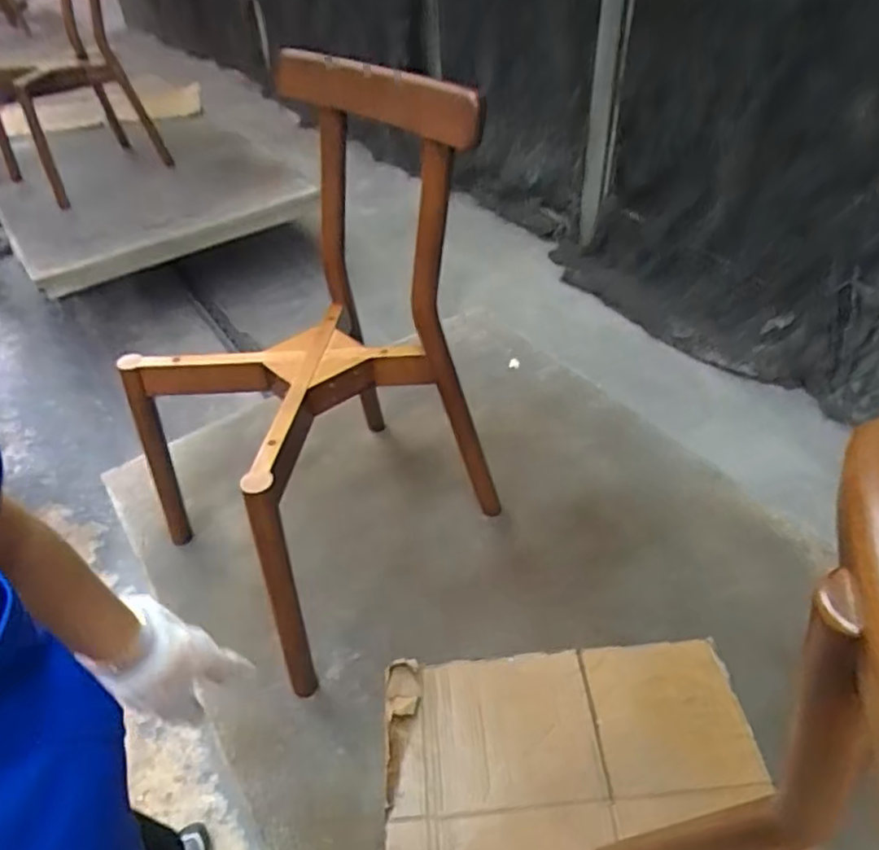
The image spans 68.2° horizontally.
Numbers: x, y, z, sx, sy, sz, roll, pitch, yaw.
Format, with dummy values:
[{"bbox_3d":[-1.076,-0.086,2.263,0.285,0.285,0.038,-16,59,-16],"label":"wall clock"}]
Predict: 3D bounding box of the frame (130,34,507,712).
[{"bbox_3d":[-0.227,-0.098,0.996,0.483,0.737,0.477,-33,53,-32],"label":"frame"}]

